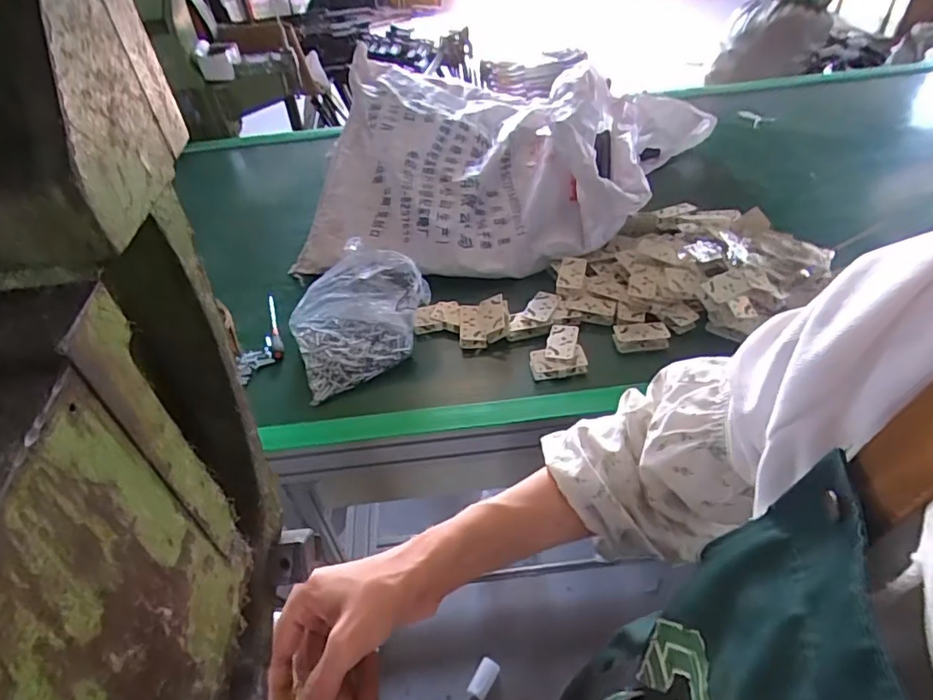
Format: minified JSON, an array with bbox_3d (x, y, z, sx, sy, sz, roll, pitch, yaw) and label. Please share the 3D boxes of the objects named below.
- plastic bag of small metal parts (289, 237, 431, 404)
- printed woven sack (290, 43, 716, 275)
[{"bbox_3d":[-0.173,-0.062,0.863,0.214,0.100,0.198,-24,47,-18],"label":"plastic bag of small metal parts"},{"bbox_3d":[0.095,-0.386,1.103,0.755,0.222,0.574,6,45,11],"label":"printed woven sack"}]

